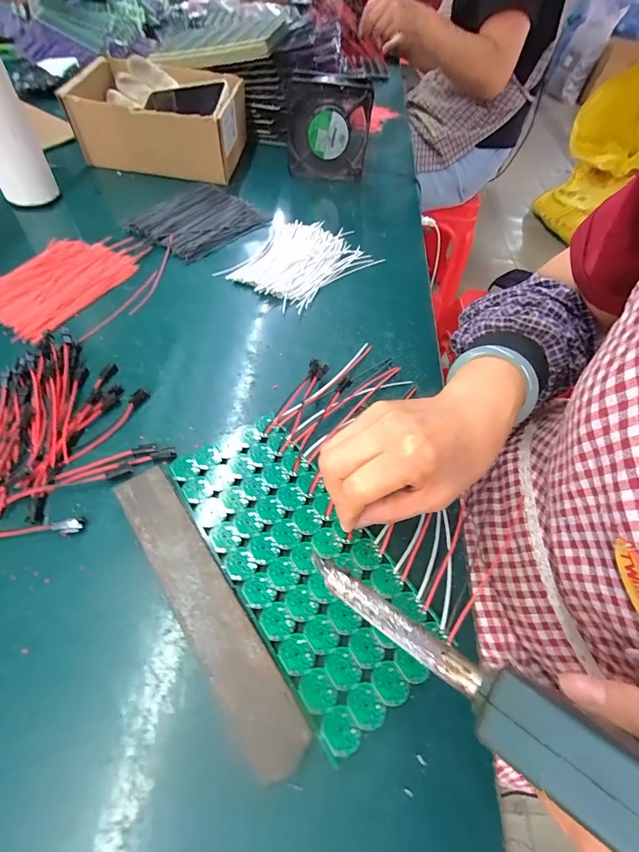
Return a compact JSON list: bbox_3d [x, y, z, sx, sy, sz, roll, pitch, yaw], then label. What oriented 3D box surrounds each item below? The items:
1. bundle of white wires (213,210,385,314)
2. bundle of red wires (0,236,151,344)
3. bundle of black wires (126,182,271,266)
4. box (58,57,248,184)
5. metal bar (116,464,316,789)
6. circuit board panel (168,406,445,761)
[{"bbox_3d":[-0.028,-0.210,0.463,0.144,0.017,0.157,32,58,16],"label":"bundle of white wires"},{"bbox_3d":[-0.286,-0.166,0.407,0.102,0.014,0.181,22,56,10],"label":"bundle of red wires"},{"bbox_3d":[-0.164,-0.275,0.496,0.130,0.011,0.156,39,61,20],"label":"bundle of black wires"},{"bbox_3d":[-0.240,-0.462,0.567,0.239,0.091,0.166,8,54,-1],"label":"box"},{"bbox_3d":[-0.074,0.108,0.237,0.035,0.012,0.197,-31,63,-23],"label":"metal bar"},{"bbox_3d":[-0.018,0.085,0.264,0.093,0.009,0.214,-30,63,-23],"label":"circuit board panel"}]

